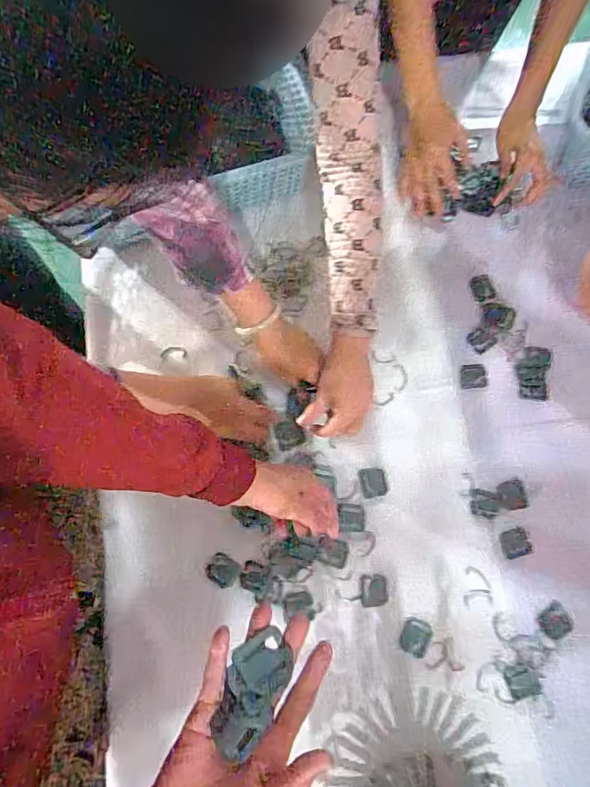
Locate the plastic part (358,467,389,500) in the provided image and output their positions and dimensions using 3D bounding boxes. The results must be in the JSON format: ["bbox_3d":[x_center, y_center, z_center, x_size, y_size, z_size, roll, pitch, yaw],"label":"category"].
[{"bbox_3d":[0.106,0.120,0.657,0.036,0.004,0.038,-11,77,-5],"label":"plastic part"}]

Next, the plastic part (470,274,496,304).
[{"bbox_3d":[0.280,-0.156,0.729,0.031,0.005,0.040,-14,77,-5],"label":"plastic part"}]

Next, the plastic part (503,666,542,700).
[{"bbox_3d":[0.279,0.353,0.599,0.040,0.004,0.035,-8,76,-4],"label":"plastic part"}]

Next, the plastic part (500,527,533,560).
[{"bbox_3d":[0.291,0.196,0.640,0.041,0.004,0.036,-16,77,-6],"label":"plastic part"}]

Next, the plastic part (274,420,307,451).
[{"bbox_3d":[-0.006,0.055,0.659,0.037,0.008,0.036,-17,77,-6],"label":"plastic part"}]

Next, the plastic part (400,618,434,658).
[{"bbox_3d":[0.151,0.303,0.606,0.037,0.004,0.040,24,76,4],"label":"plastic part"}]

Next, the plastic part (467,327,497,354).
[{"bbox_3d":[0.273,-0.079,0.708,0.041,0.004,0.033,-34,79,-9],"label":"plastic part"}]

